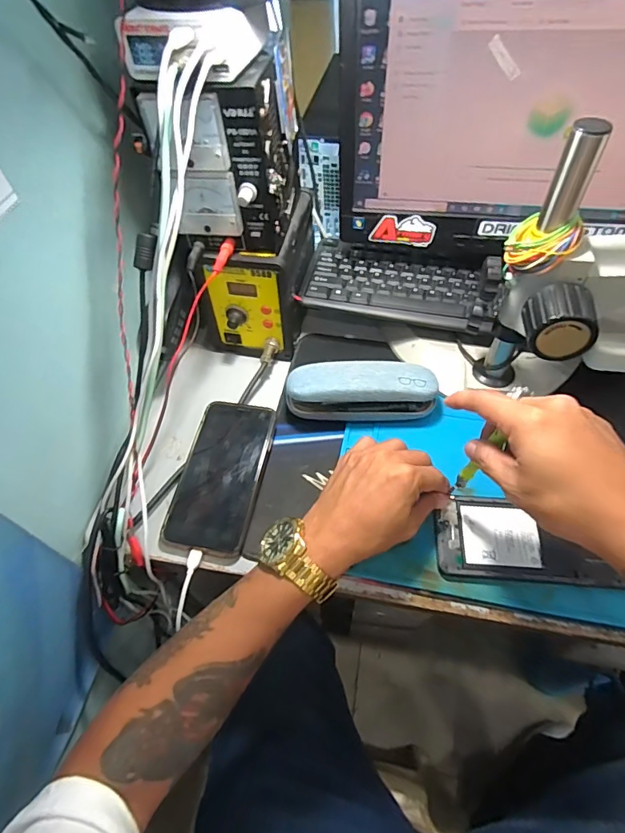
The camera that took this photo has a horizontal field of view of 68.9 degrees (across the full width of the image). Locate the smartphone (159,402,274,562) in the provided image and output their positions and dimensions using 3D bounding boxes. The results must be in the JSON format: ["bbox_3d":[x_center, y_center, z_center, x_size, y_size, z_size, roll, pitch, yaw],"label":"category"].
[{"bbox_3d":[-0.091,0.056,0.460,0.079,0.006,0.158,8,62,7],"label":"smartphone"}]

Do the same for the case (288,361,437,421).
[{"bbox_3d":[0.053,-0.031,0.490,0.157,0.045,0.055,-2,54,2],"label":"case"}]

